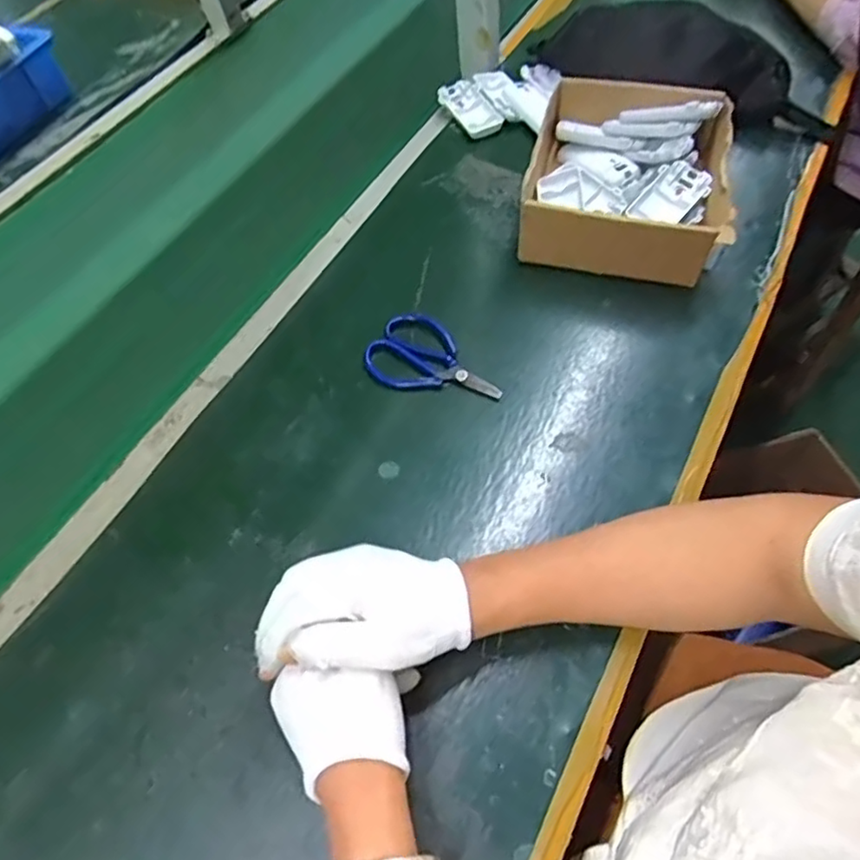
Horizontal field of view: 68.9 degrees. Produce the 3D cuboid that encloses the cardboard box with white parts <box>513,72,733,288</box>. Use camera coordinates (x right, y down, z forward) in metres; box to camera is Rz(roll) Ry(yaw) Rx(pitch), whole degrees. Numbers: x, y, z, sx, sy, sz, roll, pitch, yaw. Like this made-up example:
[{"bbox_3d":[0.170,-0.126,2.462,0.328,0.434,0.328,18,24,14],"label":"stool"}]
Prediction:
[{"bbox_3d":[0.203,-0.262,0.649,0.190,0.075,0.227,9,59,10],"label":"cardboard box with white parts"}]

